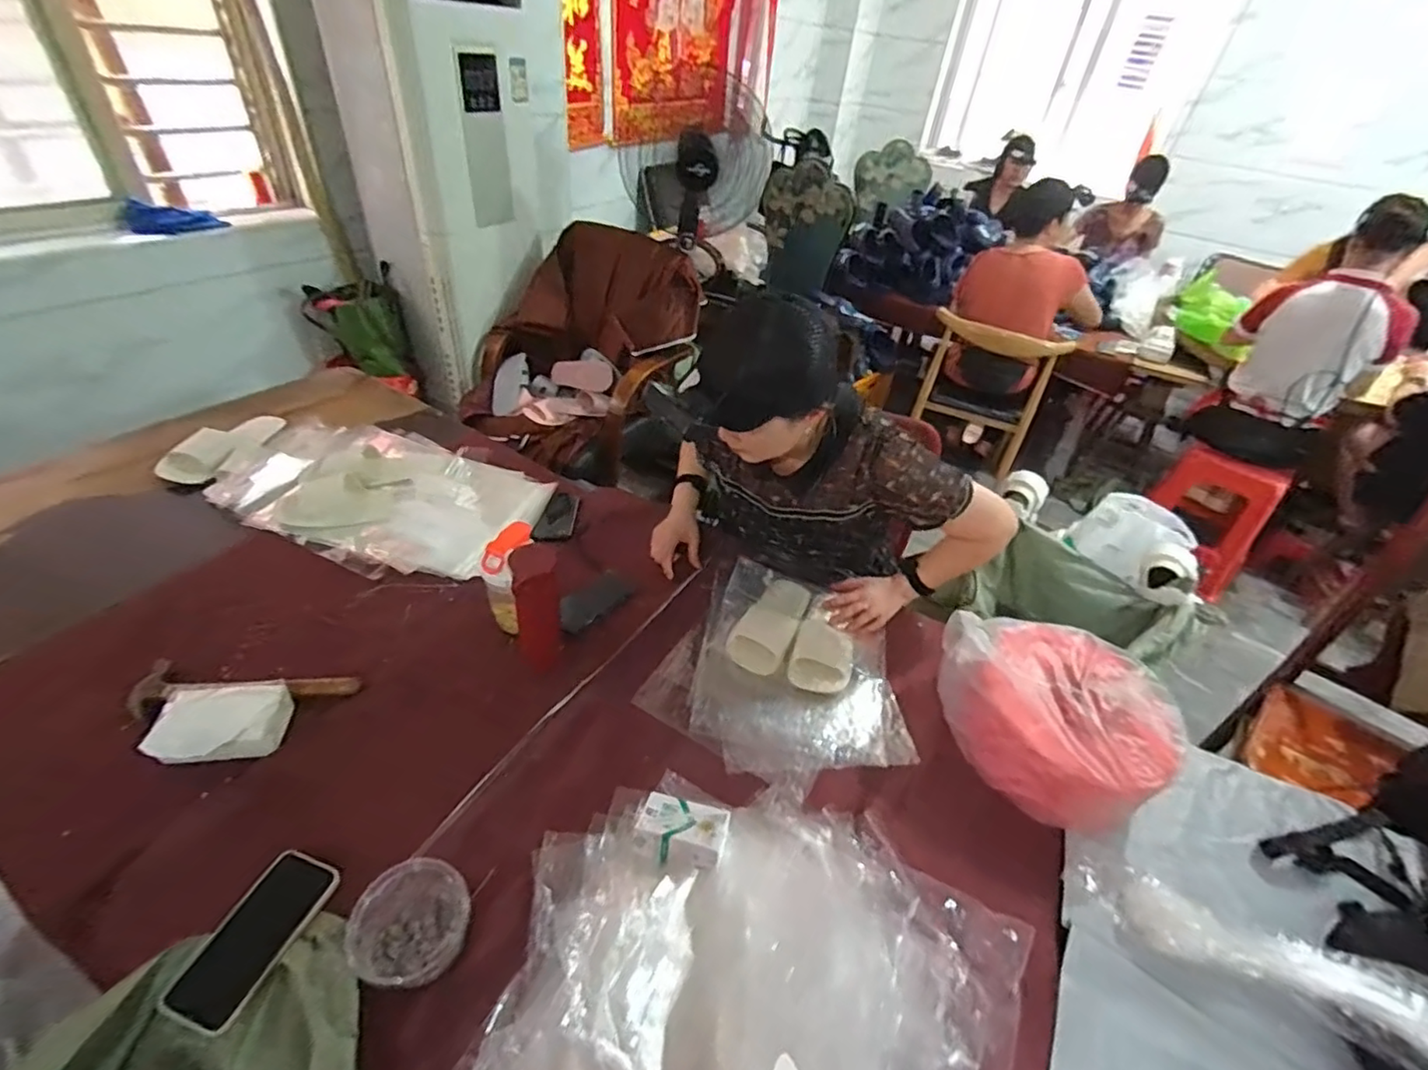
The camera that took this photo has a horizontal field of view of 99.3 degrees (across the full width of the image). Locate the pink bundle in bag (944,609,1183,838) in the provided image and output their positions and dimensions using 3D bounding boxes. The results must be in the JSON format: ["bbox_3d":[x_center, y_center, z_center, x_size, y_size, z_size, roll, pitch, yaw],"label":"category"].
[{"bbox_3d":[0.515,0.260,0.924,0.276,0.152,0.323,-15,44,-26],"label":"pink bundle in bag"}]

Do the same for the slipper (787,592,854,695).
[{"bbox_3d":[0.195,0.175,1.044,0.097,0.051,0.214,16,40,10],"label":"slipper"}]

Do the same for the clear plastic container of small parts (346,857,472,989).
[{"bbox_3d":[-0.325,0.420,0.657,0.110,0.064,0.113,5,40,-4],"label":"clear plastic container of small parts"}]

